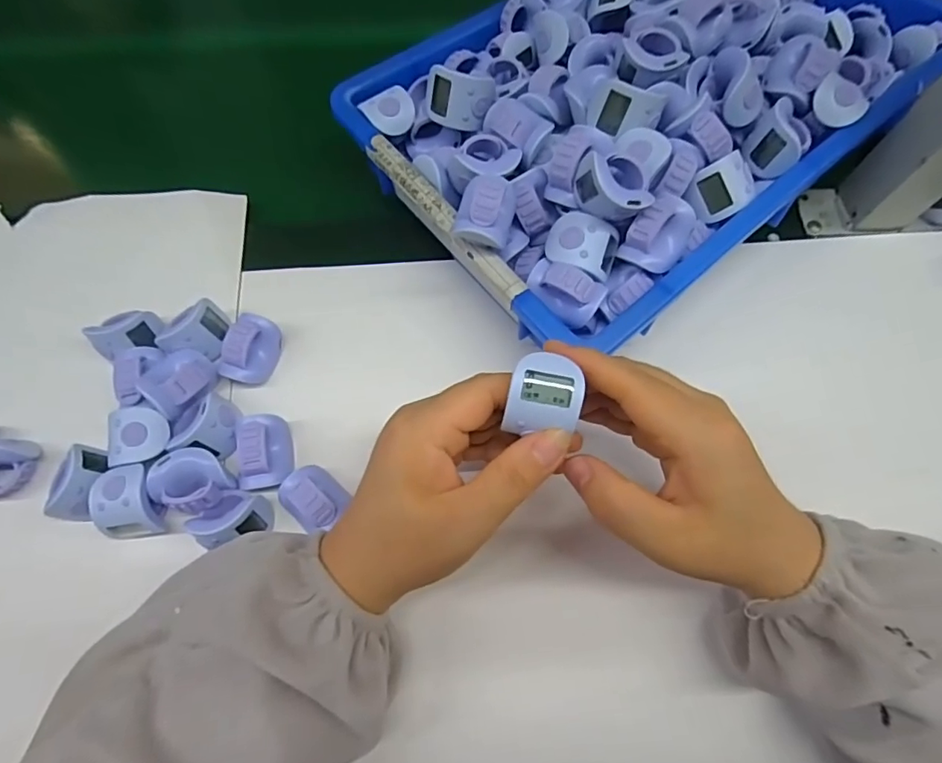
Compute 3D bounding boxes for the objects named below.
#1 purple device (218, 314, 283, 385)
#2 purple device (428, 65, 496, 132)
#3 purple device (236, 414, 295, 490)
[{"bbox_3d":[-0.135,-0.020,0.318,0.024,0.027,0.040,20,71,7],"label":"purple device"},{"bbox_3d":[-0.006,-0.175,0.321,0.039,0.030,0.025,12,41,-1],"label":"purple device"},{"bbox_3d":[-0.120,0.039,0.298,0.026,0.029,0.040,-6,70,-2],"label":"purple device"}]

